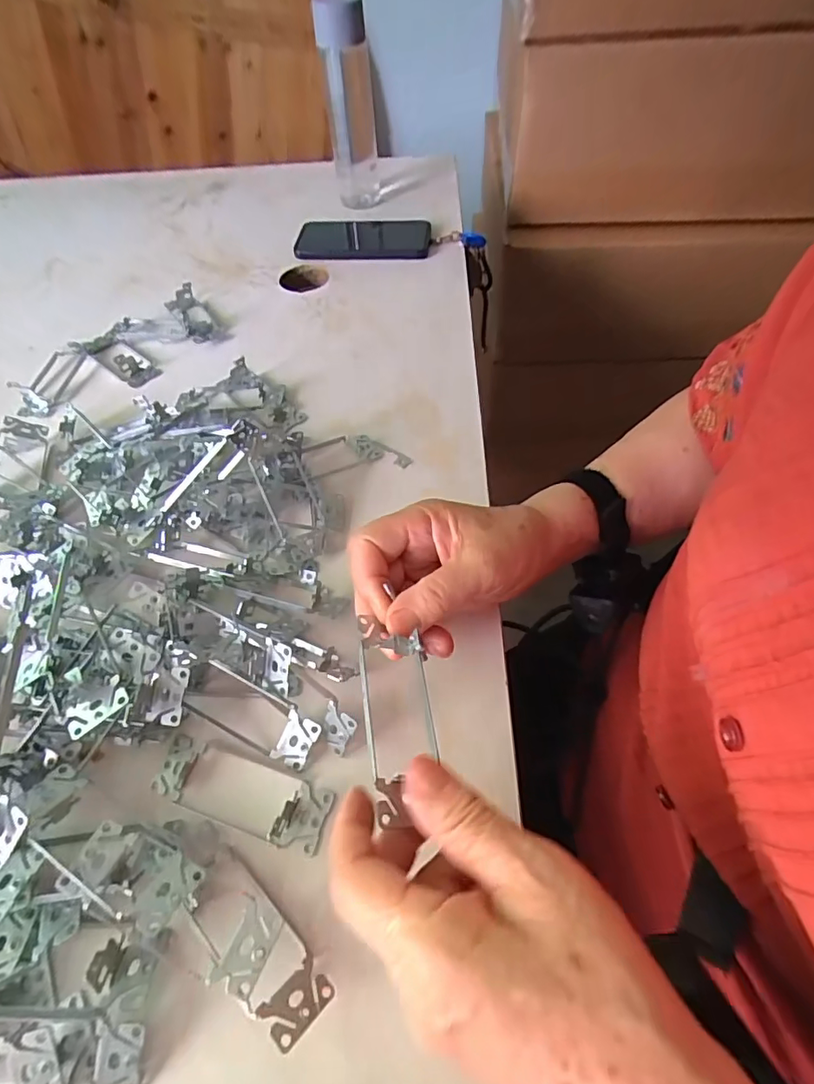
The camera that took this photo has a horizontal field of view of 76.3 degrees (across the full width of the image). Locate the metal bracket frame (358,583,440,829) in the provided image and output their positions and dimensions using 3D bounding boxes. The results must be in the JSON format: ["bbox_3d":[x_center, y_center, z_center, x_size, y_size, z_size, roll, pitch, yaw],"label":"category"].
[{"bbox_3d":[-0.005,0.081,0.256,0.032,0.013,0.106,-7,52,-3],"label":"metal bracket frame"}]

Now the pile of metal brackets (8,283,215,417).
[{"bbox_3d":[-0.300,-0.200,0.536,0.207,0.023,0.099,-32,61,-18],"label":"pile of metal brackets"}]

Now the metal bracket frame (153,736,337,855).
[{"bbox_3d":[-0.095,0.139,0.288,0.104,0.021,0.035,15,58,12],"label":"metal bracket frame"}]

